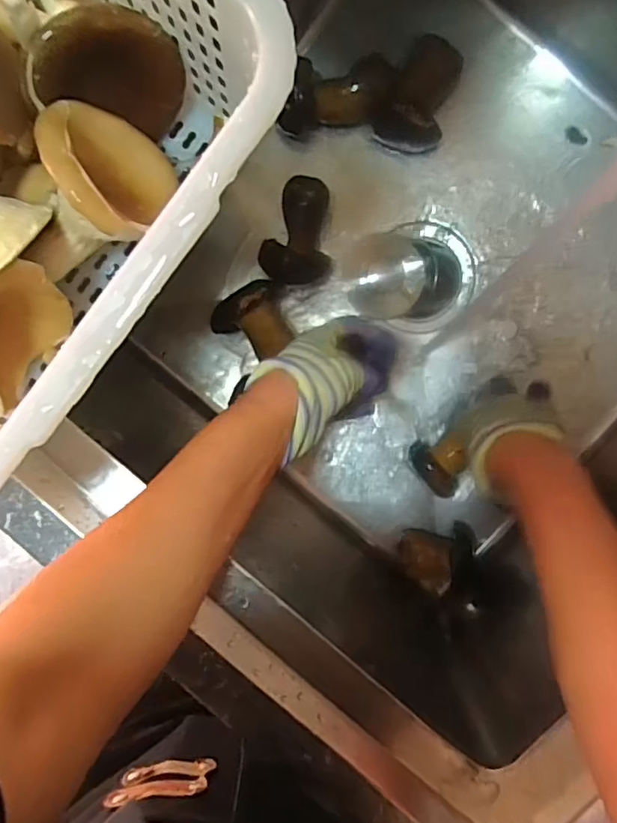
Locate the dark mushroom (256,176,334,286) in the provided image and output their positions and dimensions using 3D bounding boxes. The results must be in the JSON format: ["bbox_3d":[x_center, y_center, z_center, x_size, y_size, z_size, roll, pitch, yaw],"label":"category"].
[{"bbox_3d":[-0.011,-0.178,0.581,0.069,0.046,0.100,6,97,5],"label":"dark mushroom"}]

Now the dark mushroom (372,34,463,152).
[{"bbox_3d":[0.106,-0.303,0.552,0.062,0.048,0.090,16,98,4],"label":"dark mushroom"}]

